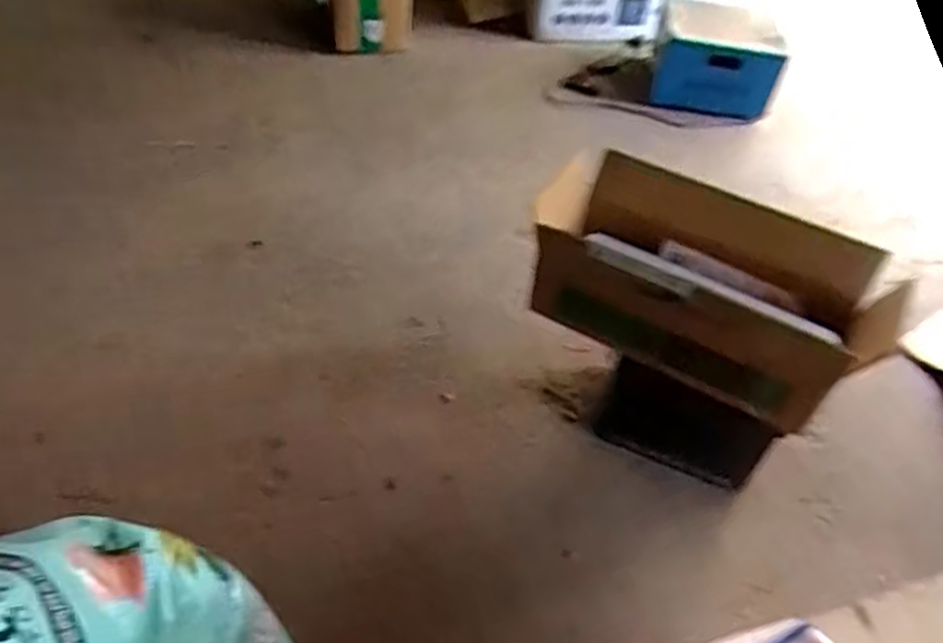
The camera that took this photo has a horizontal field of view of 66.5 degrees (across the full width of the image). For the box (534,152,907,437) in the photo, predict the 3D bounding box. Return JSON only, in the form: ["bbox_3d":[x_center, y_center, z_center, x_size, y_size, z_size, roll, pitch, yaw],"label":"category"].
[{"bbox_3d":[0.289,-0.038,0.927,0.420,0.164,0.232,18,49,12],"label":"box"}]

